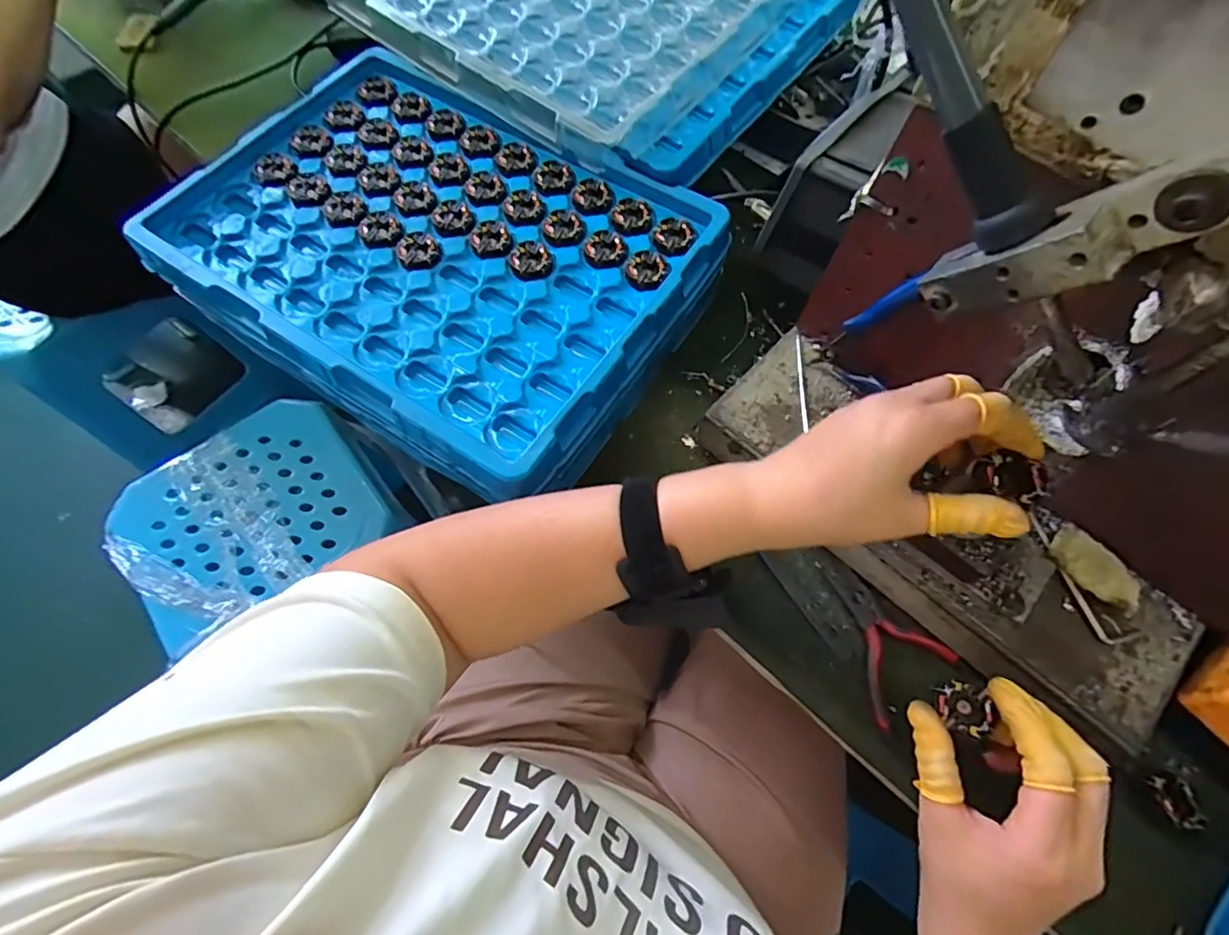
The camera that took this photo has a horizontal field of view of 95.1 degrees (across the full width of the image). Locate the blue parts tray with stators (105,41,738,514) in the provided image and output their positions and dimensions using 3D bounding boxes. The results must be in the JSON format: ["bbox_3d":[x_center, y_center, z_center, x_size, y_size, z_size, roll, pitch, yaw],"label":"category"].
[{"bbox_3d":[-0.137,-0.159,0.439,0.381,0.064,0.273,30,69,13],"label":"blue parts tray with stators"}]

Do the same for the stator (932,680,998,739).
[{"bbox_3d":[0.188,0.129,0.302,0.026,0.008,0.025,10,66,5],"label":"stator"}]

